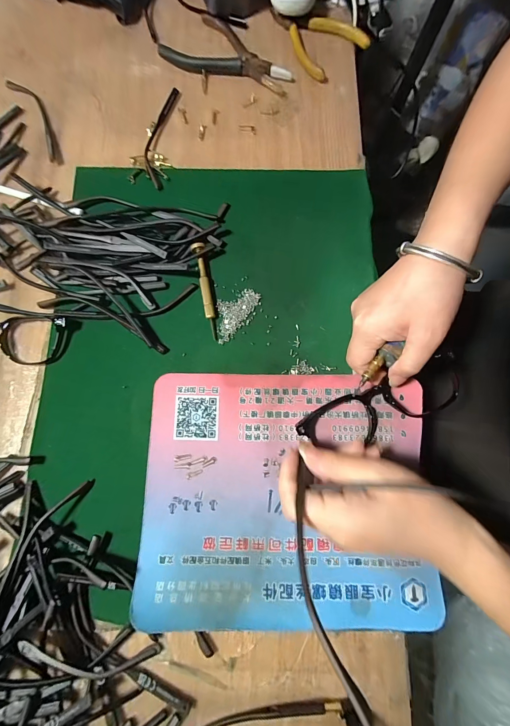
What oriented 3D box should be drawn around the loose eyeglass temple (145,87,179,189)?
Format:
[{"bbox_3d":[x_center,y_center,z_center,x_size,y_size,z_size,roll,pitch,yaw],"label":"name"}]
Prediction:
[{"bbox_3d":[-0.103,-0.245,0.328,0.024,0.005,0.127,5,78,1],"label":"loose eyeglass temple"}]

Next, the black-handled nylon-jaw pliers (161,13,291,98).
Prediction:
[{"bbox_3d":[-0.027,-0.350,0.346,0.146,0.012,0.073,31,79,6],"label":"black-handled nylon-jaw pliers"}]

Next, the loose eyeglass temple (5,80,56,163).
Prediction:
[{"bbox_3d":[-0.239,-0.271,0.333,0.023,0.007,0.125,-32,80,-7],"label":"loose eyeglass temple"}]

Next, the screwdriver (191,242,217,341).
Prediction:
[{"bbox_3d":[-0.046,-0.070,0.288,0.012,0.014,0.092,-13,78,-3],"label":"screwdriver"}]

